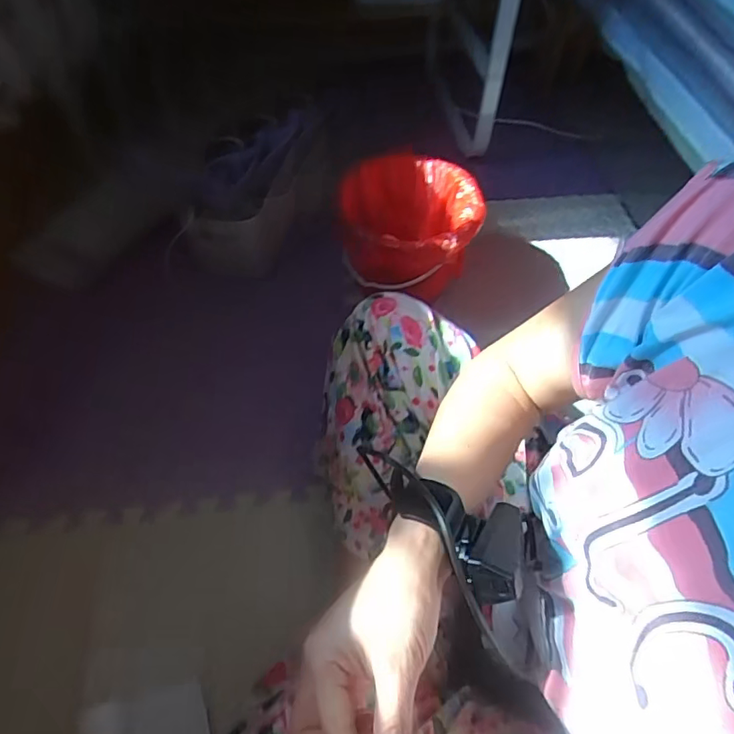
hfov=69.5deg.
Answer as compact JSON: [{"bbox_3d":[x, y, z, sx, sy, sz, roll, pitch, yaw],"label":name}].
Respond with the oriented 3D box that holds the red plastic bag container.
[{"bbox_3d":[0.063,-0.199,0.807,0.198,0.142,0.188,-5,54,-6],"label":"red plastic bag container"}]

